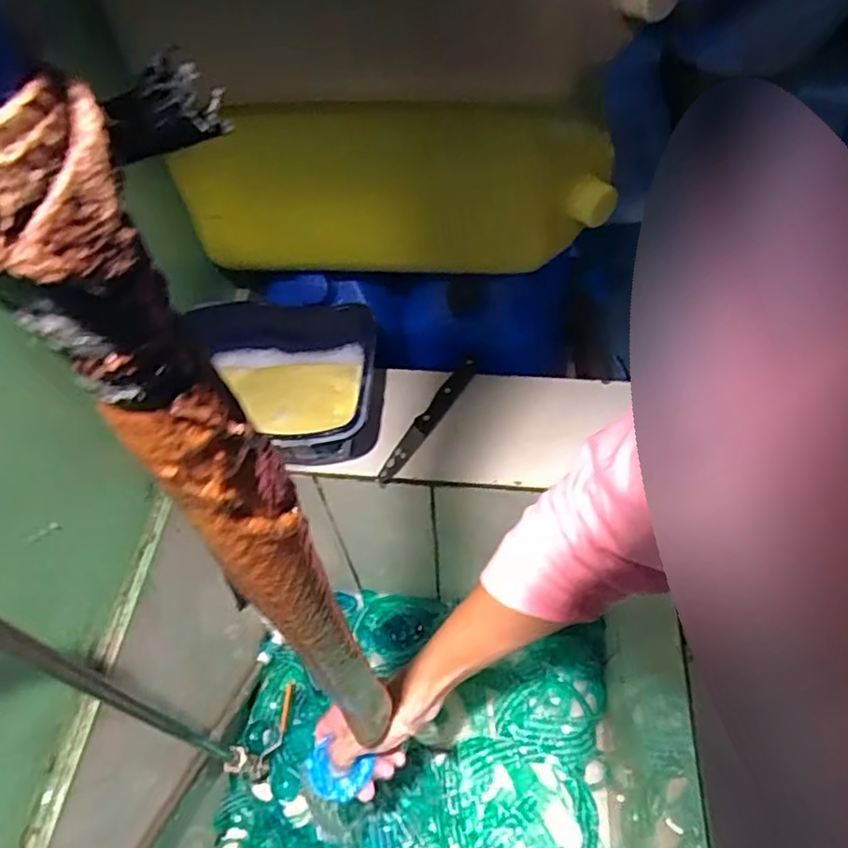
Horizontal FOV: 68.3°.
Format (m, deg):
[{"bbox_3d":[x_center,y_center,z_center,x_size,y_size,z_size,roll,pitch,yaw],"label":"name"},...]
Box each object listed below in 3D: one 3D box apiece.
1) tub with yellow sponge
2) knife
[{"bbox_3d":[-0.141,-0.033,0.617,0.198,0.083,0.168,-2,55,3],"label":"tub with yellow sponge"},{"bbox_3d":[0.006,-0.010,0.640,0.020,0.015,0.171,29,62,22],"label":"knife"}]

